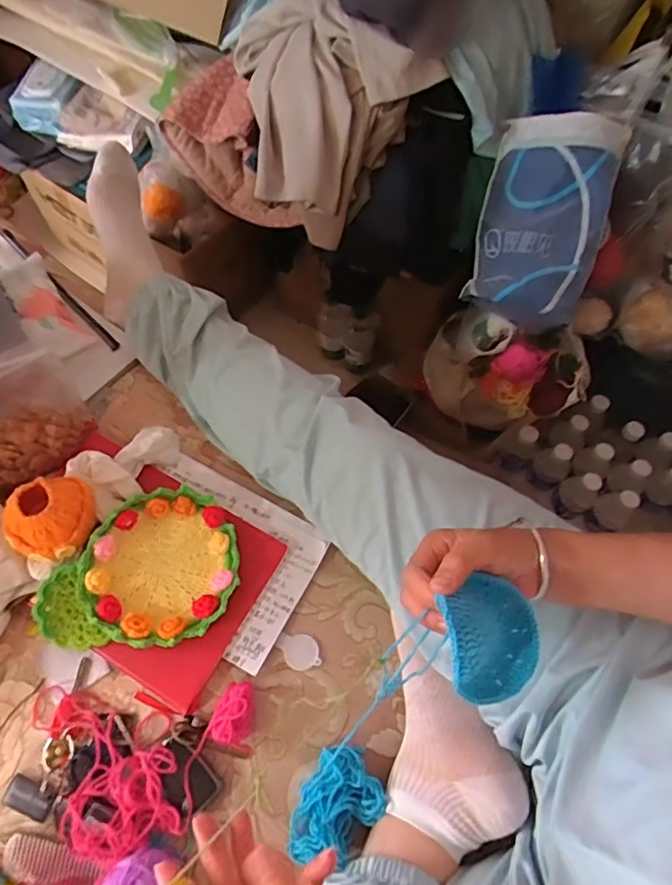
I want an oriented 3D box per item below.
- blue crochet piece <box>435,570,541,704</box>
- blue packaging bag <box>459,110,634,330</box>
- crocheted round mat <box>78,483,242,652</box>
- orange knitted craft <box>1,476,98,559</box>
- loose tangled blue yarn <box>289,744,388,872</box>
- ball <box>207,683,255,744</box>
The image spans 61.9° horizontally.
[{"bbox_3d":[0.103,0.132,0.382,0.082,0.032,0.077,14,53,-42],"label":"blue crochet piece"},{"bbox_3d":[0.284,-0.314,0.782,0.167,0.058,0.286,17,93,22],"label":"blue packaging bag"},{"bbox_3d":[-0.159,0.116,0.531,0.130,0.042,0.144,25,71,7],"label":"crocheted round mat"},{"bbox_3d":[-0.263,0.069,0.511,0.073,0.050,0.067,1,70,-2],"label":"orange knitted craft"},{"bbox_3d":[0.001,0.306,0.471,0.062,0.032,0.090,33,67,15],"label":"loose tangled blue yarn"},{"bbox_3d":[-0.088,0.237,0.492,0.035,0.026,0.048,16,64,7],"label":"ball"}]

